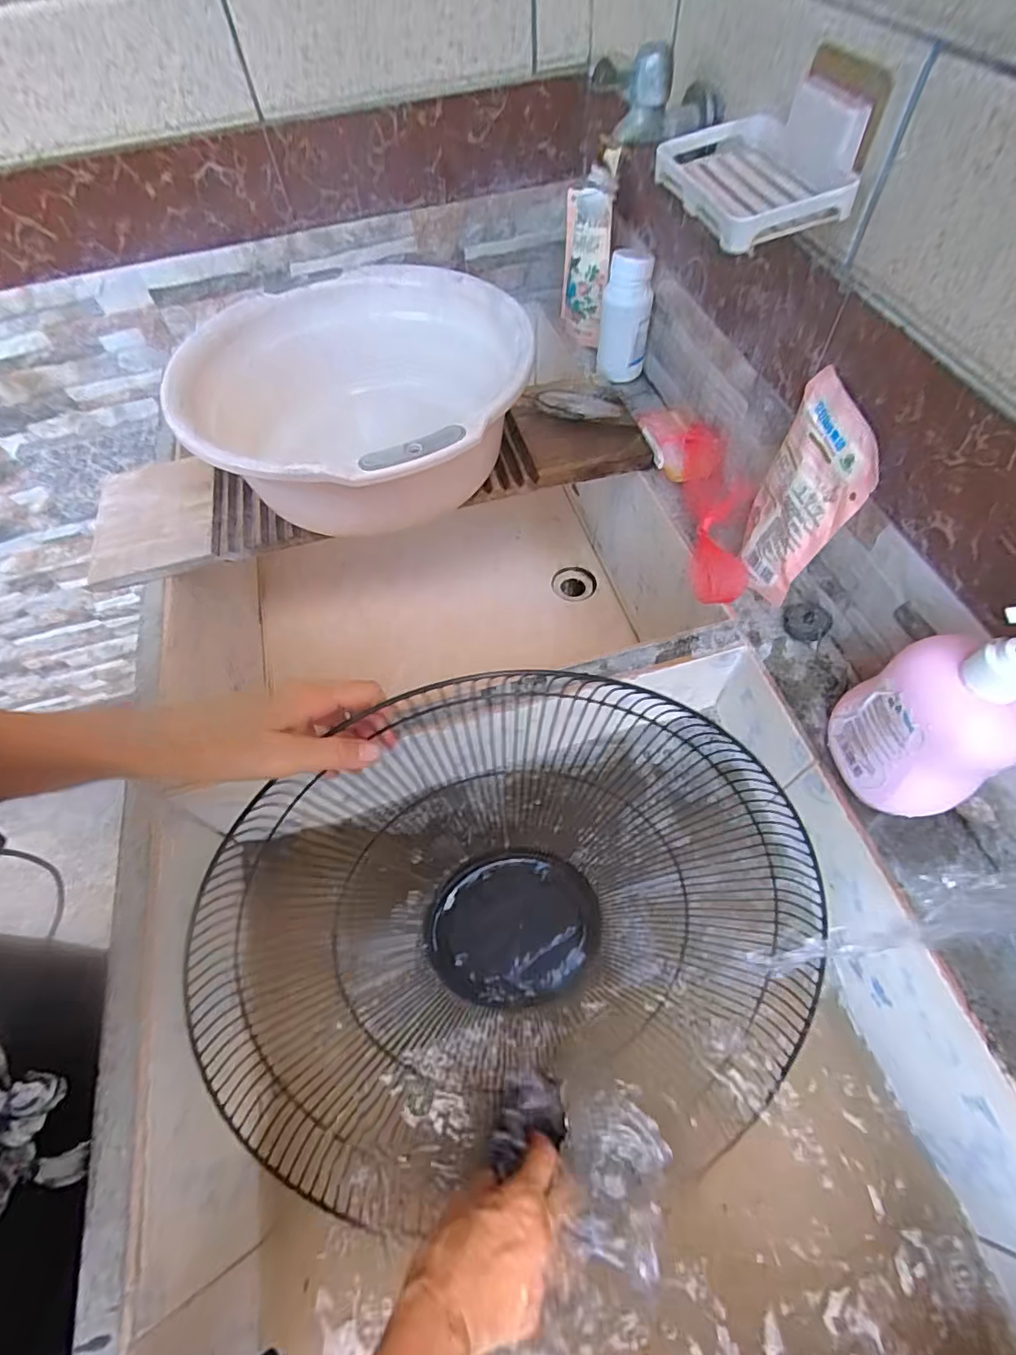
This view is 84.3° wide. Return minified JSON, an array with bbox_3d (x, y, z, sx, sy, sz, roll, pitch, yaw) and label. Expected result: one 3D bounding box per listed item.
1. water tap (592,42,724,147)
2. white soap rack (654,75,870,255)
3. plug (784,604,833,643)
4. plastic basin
[{"bbox_3d":[0.107,-0.427,0.418,0.093,0.058,0.048,-3,62,1],"label":"water tap"},{"bbox_3d":[0.151,-0.322,0.347,0.086,0.054,0.128,-18,63,-7],"label":"white soap rack"},{"bbox_3d":[0.248,-0.047,0.465,0.030,0.011,0.035,-28,64,-13],"label":"plug"},{"bbox_3d":[-0.130,-0.254,0.542,0.296,0.144,0.315,-1,62,2],"label":"plastic basin"}]

